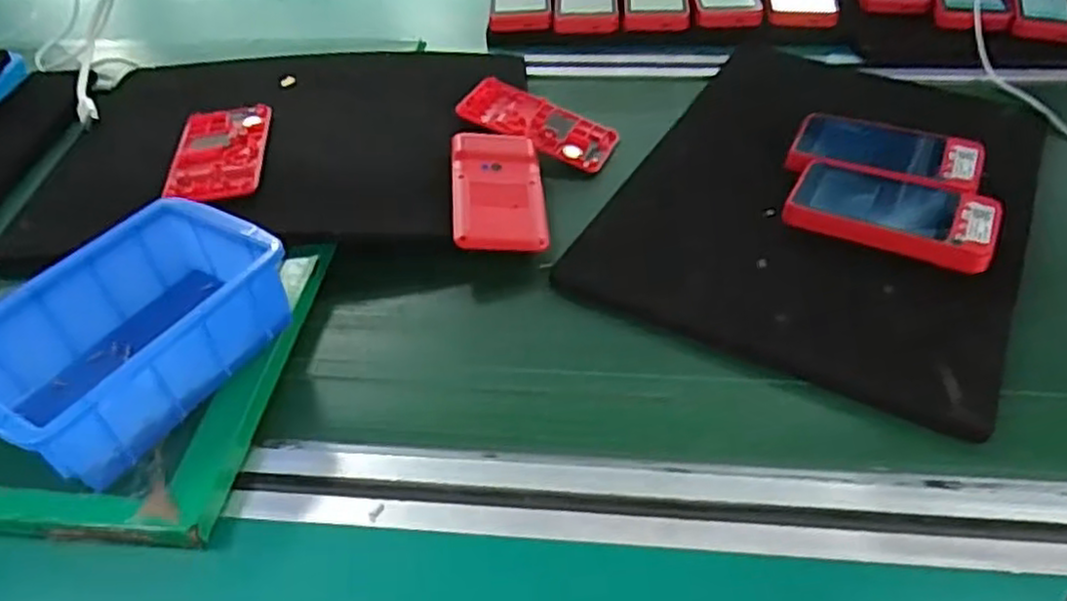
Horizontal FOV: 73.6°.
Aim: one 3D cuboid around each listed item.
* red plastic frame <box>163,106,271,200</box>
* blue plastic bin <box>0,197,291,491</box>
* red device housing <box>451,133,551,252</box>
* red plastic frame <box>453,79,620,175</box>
[{"bbox_3d":[-0.225,-0.108,0.514,0.063,0.007,0.123,-9,44,-6],"label":"red plastic frame"},{"bbox_3d":[-0.207,0.018,0.369,0.094,0.055,0.142,22,49,23],"label":"blue plastic bin"},{"bbox_3d":[-0.025,-0.078,0.493,0.061,0.015,0.116,-5,44,-2],"label":"red device housing"},{"bbox_3d":[0.005,-0.139,0.559,0.120,0.009,0.068,25,47,8],"label":"red plastic frame"}]

